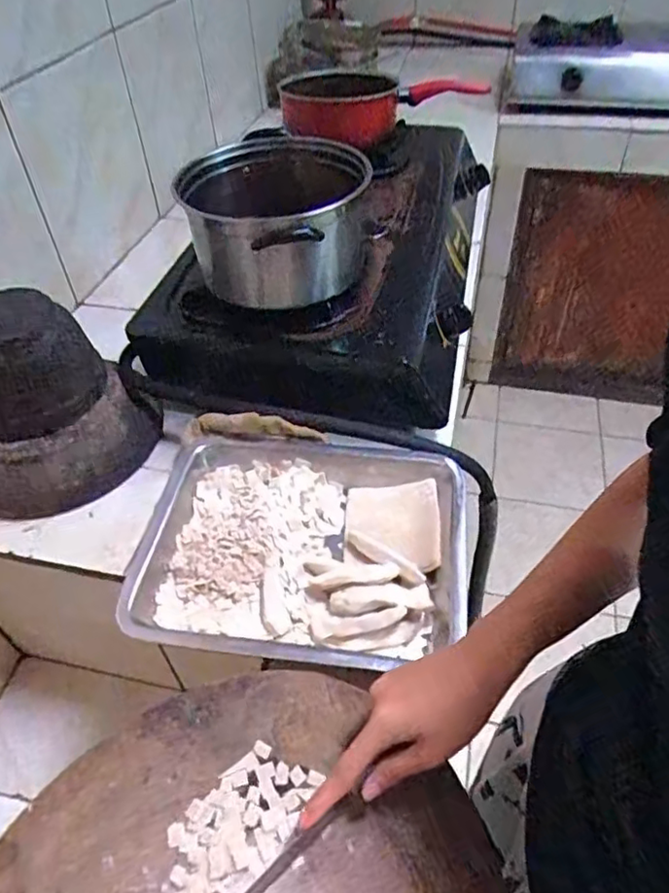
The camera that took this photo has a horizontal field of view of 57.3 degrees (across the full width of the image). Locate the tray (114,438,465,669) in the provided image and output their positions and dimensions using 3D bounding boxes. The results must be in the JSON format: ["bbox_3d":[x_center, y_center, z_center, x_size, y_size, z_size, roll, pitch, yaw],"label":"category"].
[{"bbox_3d":[-0.030,0.097,0.603,0.310,0.040,0.247,3,46,6],"label":"tray"}]

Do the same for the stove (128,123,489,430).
[{"bbox_3d":[0.005,-0.317,0.910,0.395,0.099,0.699,6,46,10],"label":"stove"}]

